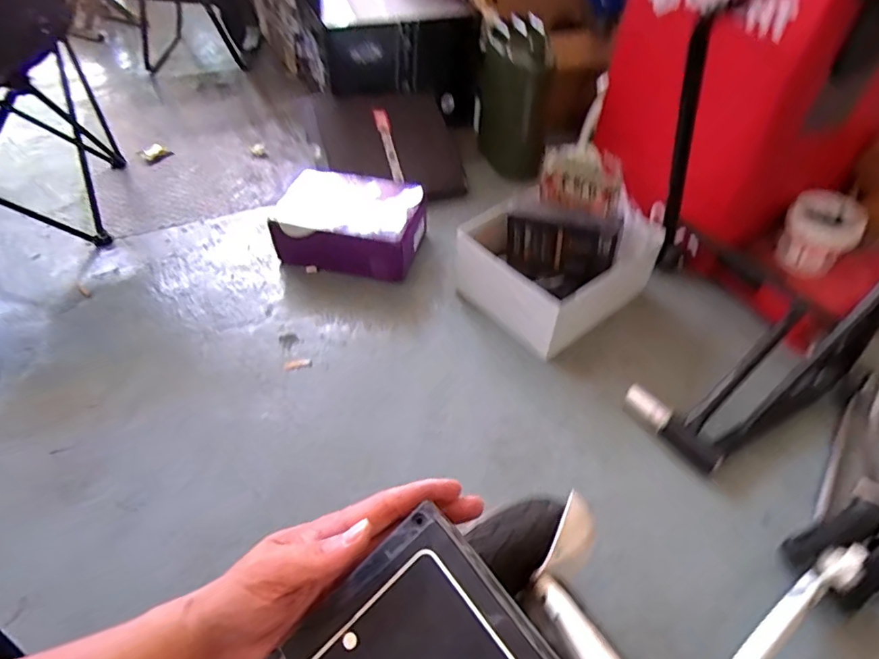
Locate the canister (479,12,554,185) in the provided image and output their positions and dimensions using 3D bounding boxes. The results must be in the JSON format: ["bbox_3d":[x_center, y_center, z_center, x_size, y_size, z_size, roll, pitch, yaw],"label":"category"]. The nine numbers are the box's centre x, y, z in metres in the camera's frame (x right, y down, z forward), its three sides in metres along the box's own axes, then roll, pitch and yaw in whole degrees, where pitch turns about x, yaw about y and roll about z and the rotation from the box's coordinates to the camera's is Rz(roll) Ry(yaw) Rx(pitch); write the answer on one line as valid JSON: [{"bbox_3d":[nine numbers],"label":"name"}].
[{"bbox_3d":[0.206,-0.640,1.492,0.184,0.361,0.188,2,47,4],"label":"canister"}]

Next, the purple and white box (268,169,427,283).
[{"bbox_3d":[-0.225,-0.246,1.257,0.347,0.150,0.220,13,48,9],"label":"purple and white box"}]

